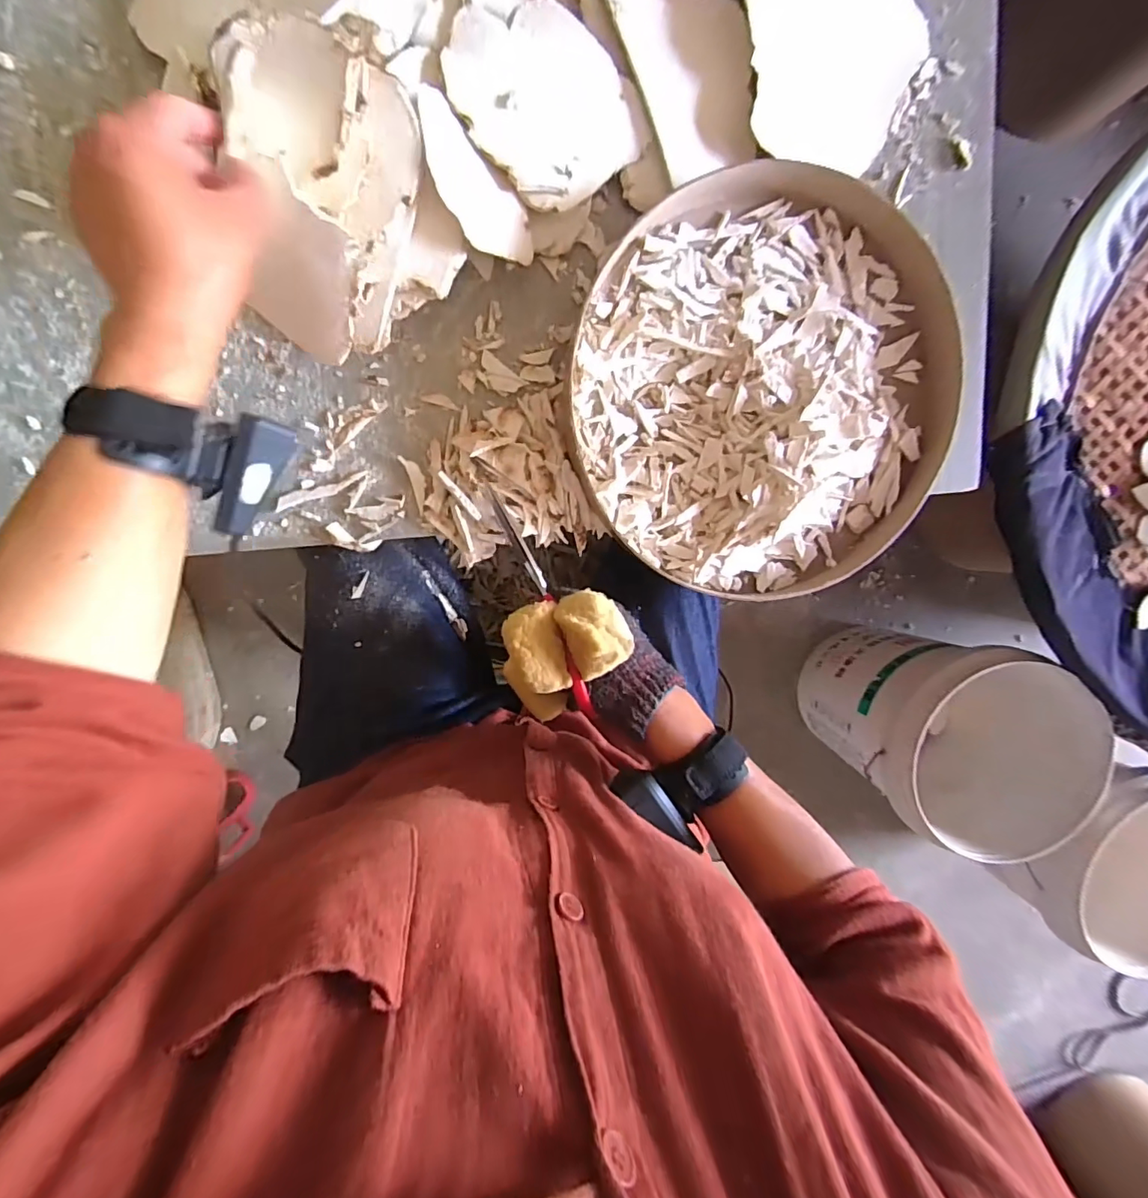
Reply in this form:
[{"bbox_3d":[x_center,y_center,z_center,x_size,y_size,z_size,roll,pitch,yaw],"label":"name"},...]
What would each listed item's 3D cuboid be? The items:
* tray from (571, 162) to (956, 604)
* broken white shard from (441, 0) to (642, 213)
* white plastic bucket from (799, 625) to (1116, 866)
[{"bbox_3d":[0.147,-0.154,0.400,0.290,0.040,0.296,0,97,-4],"label":"tray"},{"bbox_3d":[-0.021,-0.344,0.354,0.105,0.013,0.119,-38,98,2],"label":"broken white shard"},{"bbox_3d":[0.557,0.201,0.824,0.267,0.365,0.278,0,97,-4],"label":"white plastic bucket"}]

